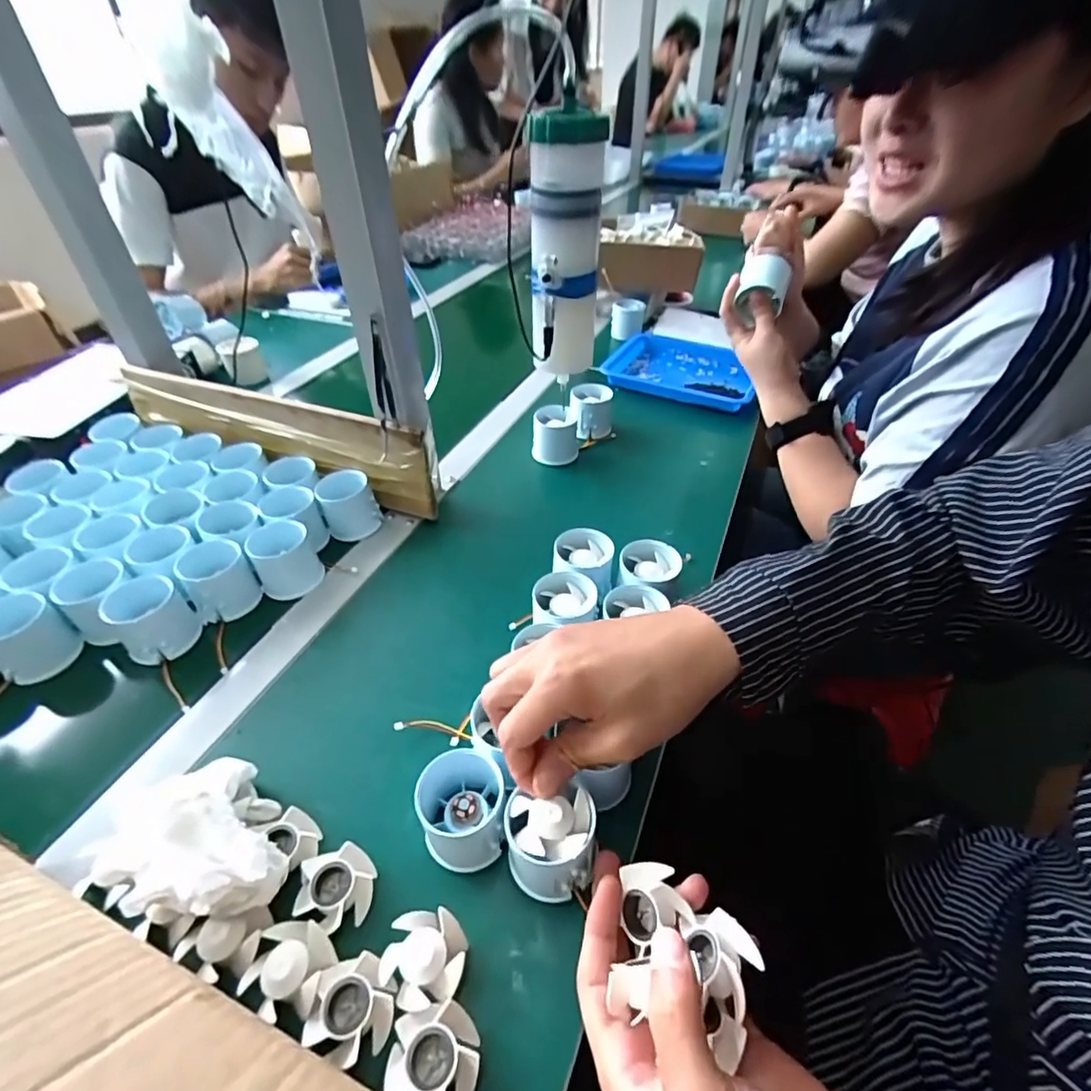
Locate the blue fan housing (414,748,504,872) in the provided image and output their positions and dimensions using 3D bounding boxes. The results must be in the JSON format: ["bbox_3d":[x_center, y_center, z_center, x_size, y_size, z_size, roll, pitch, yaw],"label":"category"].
[{"bbox_3d":[-0.052,0.162,0.339,0.052,0.049,0.052,-1,42,1],"label":"blue fan housing"}]

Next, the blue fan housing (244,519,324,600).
[{"bbox_3d":[-0.238,0.012,0.505,0.051,0.048,0.054,-24,46,-23],"label":"blue fan housing"}]

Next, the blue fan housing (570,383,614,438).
[{"bbox_3d":[0.058,-0.165,0.691,0.052,0.057,0.059,2,42,4],"label":"blue fan housing"}]

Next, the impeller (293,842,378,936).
[{"bbox_3d":[-0.122,0.199,0.321,0.039,0.017,0.042,-1,42,1],"label":"impeller"}]

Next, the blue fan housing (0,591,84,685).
[{"bbox_3d":[-0.424,0.074,0.451,0.053,0.054,0.053,-1,42,1],"label":"blue fan housing"}]

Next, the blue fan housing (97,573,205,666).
[{"bbox_3d":[-0.320,0.058,0.451,0.056,0.050,0.052,-1,42,1],"label":"blue fan housing"}]

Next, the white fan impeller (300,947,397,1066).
[{"bbox_3d":[-0.098,0.235,0.282,0.041,0.019,0.042,-1,42,1],"label":"white fan impeller"}]

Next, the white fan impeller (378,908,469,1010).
[{"bbox_3d":[-0.065,0.223,0.298,0.044,0.016,0.042,-1,42,1],"label":"white fan impeller"}]

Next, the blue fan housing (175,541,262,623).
[{"bbox_3d":[-0.286,0.027,0.484,0.050,0.049,0.058,-28,48,-27],"label":"blue fan housing"}]

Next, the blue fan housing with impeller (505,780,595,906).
[{"bbox_3d":[0.002,0.170,0.319,0.052,0.054,0.050,-2,42,-1],"label":"blue fan housing with impeller"}]

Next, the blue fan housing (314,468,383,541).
[{"bbox_3d":[-0.199,-0.044,0.560,0.053,0.044,0.058,-20,45,-20],"label":"blue fan housing"}]

